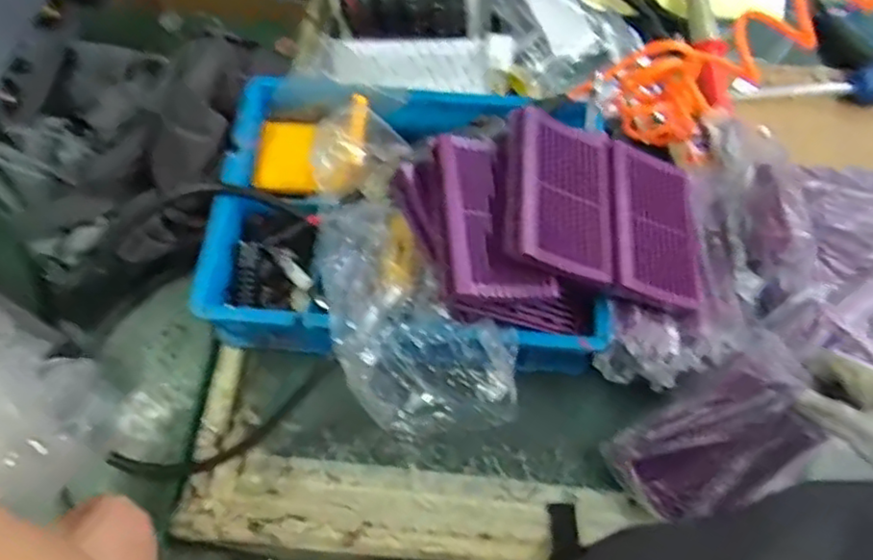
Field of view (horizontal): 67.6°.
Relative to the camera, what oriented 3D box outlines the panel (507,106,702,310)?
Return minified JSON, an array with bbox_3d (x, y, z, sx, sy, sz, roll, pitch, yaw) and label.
[{"bbox_3d":[0.148,-0.059,0.567,0.187,0.025,0.149,15,62,-20],"label":"panel"}]

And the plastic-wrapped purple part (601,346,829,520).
[{"bbox_3d":[0.233,0.132,0.545,0.172,0.027,0.097,-45,58,18],"label":"plastic-wrapped purple part"}]

